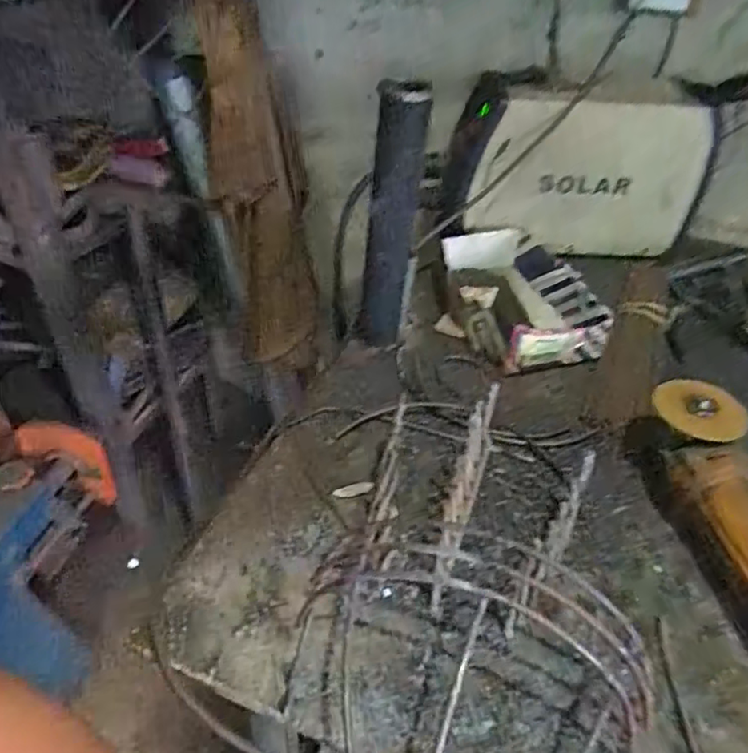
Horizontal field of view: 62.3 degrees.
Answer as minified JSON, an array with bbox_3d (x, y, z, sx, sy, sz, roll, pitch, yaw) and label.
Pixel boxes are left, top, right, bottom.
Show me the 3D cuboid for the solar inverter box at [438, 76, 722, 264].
[{"bbox_3d":[0.284,-0.297,0.877,0.355,0.233,0.131,-2,40,-6],"label":"solar inverter box"}]

